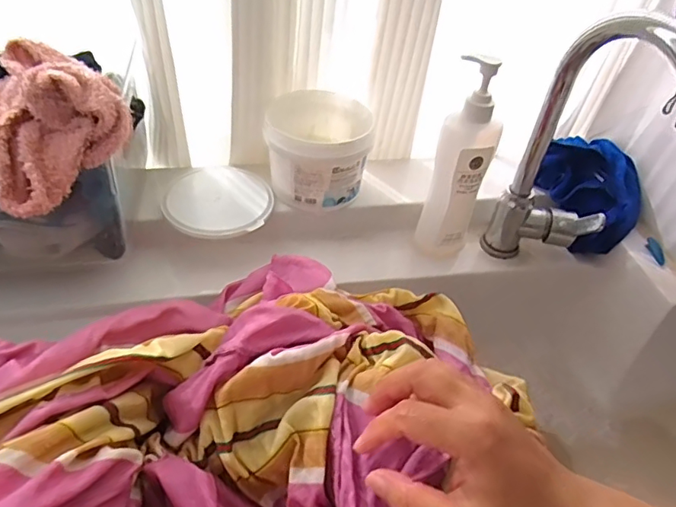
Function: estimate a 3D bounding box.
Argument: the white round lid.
[{"bbox_3d":[-0.142,-0.065,0.637,0.123,0.015,0.127,4,44,-4],"label":"white round lid"}]

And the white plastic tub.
[{"bbox_3d":[-0.024,-0.125,0.646,0.114,0.091,0.122,4,44,-4],"label":"white plastic tub"}]

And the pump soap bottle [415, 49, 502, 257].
[{"bbox_3d":[0.138,-0.096,0.593,0.062,0.225,0.053,17,45,10],"label":"pump soap bottle"}]

